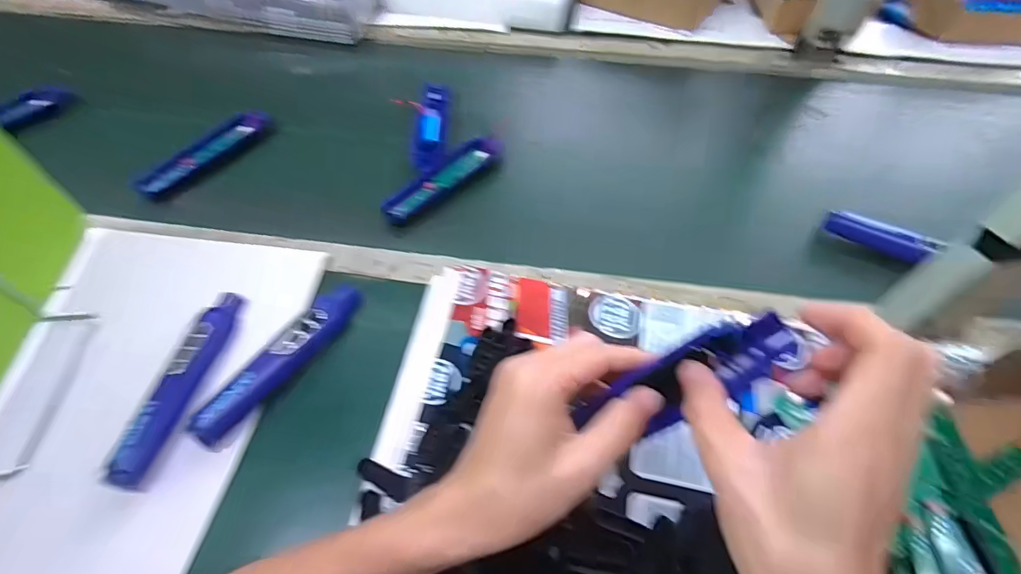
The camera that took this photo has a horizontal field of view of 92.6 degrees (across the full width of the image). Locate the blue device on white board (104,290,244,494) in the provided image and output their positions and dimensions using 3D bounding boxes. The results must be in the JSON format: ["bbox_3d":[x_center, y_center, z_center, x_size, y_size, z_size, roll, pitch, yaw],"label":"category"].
[{"bbox_3d":[-0.278,0.077,0.410,0.032,0.023,0.171,9,56,2],"label":"blue device on white board"}]

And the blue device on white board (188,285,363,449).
[{"bbox_3d":[-0.198,0.062,0.426,0.034,0.032,0.166,32,60,17],"label":"blue device on white board"}]

